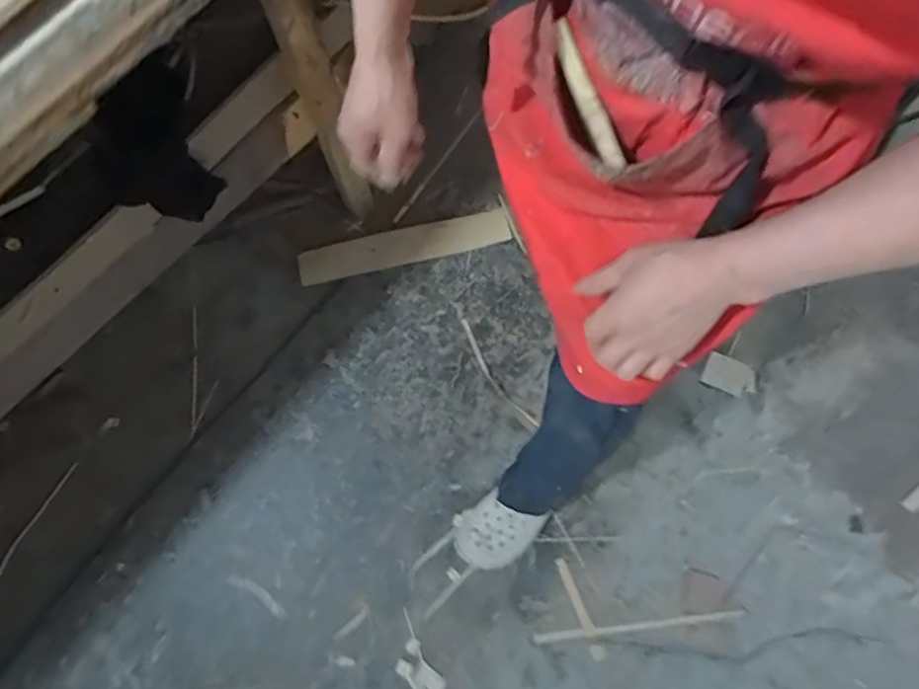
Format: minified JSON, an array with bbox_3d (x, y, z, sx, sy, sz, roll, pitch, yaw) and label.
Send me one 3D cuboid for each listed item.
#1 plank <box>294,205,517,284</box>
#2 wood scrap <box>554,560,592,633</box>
[{"bbox_3d":[-0.113,-0.201,1.242,0.430,0.013,0.078,-13,74,-1],"label":"plank"},{"bbox_3d":[0.200,0.437,1.054,0.016,0.009,0.128,-21,75,-5],"label":"wood scrap"}]

